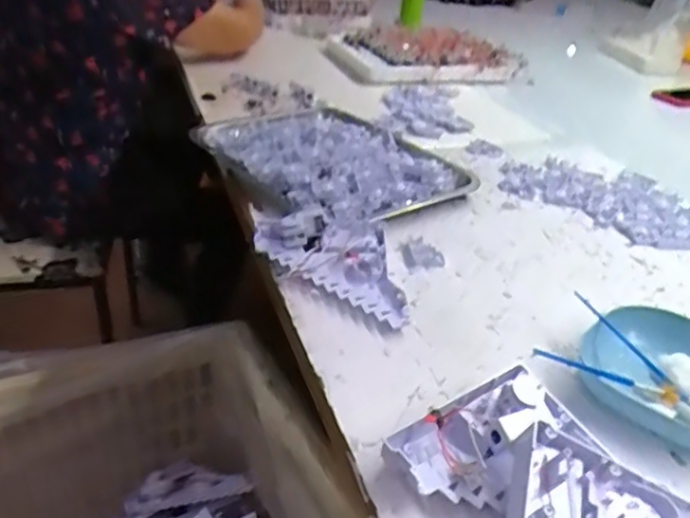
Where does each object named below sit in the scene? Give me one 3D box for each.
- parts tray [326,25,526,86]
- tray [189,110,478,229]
[{"bbox_3d":[0.171,-0.439,1.375,0.370,0.055,0.271,-5,31,-16],"label":"parts tray"},{"bbox_3d":[-0.023,-0.144,0.863,0.260,0.032,0.352,-20,38,-36],"label":"tray"}]

